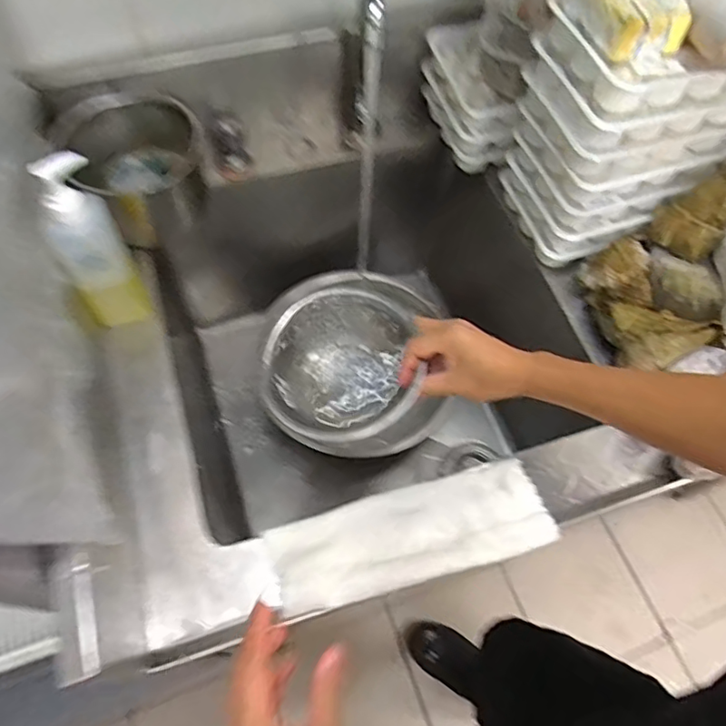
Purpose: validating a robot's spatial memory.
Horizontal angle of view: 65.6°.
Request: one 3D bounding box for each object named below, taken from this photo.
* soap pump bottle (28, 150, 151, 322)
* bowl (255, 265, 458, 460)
[{"bbox_3d":[-0.296,-0.120,0.624,0.071,0.236,0.047,-32,68,-17],"label":"soap pump bottle"},{"bbox_3d":[-0.014,0.003,0.609,0.182,0.063,0.200,1,62,-2],"label":"bowl"}]

